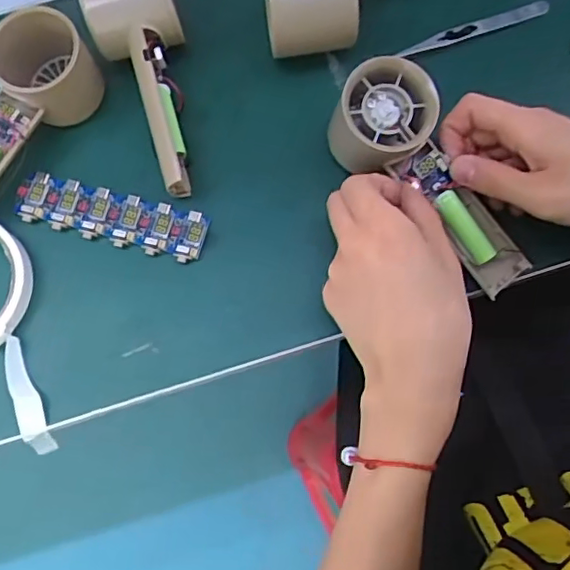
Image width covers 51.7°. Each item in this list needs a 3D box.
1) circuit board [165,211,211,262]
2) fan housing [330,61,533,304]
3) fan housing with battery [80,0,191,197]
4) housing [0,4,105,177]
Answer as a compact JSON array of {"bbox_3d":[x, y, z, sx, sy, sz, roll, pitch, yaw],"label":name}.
[{"bbox_3d":[-0.063,-0.032,0.379,0.023,0.010,0.033,16,77,5],"label":"circuit board"},{"bbox_3d":[0.092,-0.065,0.362,0.056,0.056,0.157,-43,99,-9],"label":"fan housing"},{"bbox_3d":[-0.088,-0.139,0.391,0.059,0.059,0.156,-17,76,-3],"label":"fan housing with battery"},{"bbox_3d":[-0.189,-0.104,0.382,0.056,0.056,0.159,37,79,9],"label":"housing"}]

